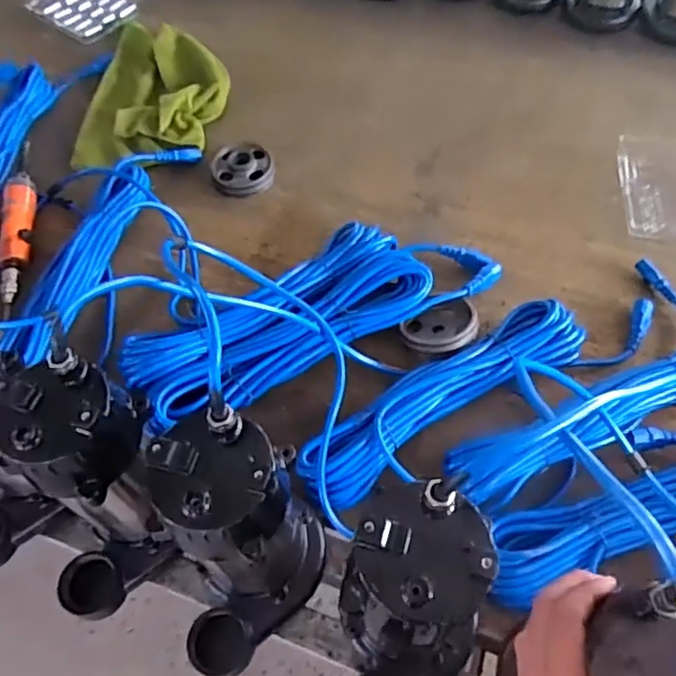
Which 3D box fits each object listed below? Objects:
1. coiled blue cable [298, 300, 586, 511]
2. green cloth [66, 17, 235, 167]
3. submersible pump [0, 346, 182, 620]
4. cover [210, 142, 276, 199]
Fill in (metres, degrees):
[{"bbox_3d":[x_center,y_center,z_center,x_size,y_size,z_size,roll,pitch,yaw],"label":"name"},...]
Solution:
[{"bbox_3d":[0.117,0.062,0.653,0.348,0.051,0.081,-30,61,-15],"label":"coiled blue cable"},{"bbox_3d":[-0.285,-0.390,0.967,0.215,0.047,0.324,4,56,5],"label":"green cloth"},{"bbox_3d":[-0.204,0.136,0.509,0.093,0.238,0.144,8,57,8],"label":"submersible pump"},{"bbox_3d":[-0.135,-0.240,0.873,0.087,0.037,0.074,-1,56,2],"label":"cover"}]

